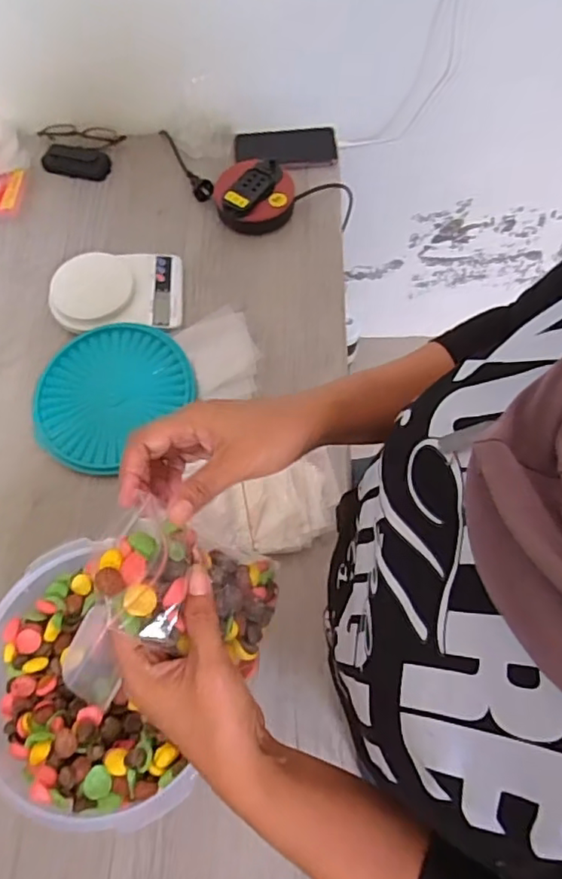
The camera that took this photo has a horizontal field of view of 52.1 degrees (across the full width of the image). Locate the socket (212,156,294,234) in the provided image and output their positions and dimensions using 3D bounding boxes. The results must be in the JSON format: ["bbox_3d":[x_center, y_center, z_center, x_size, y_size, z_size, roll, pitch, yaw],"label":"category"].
[{"bbox_3d":[-0.040,-0.371,0.872,0.120,0.046,0.116,-7,66,-2],"label":"socket"}]

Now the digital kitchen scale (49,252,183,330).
[{"bbox_3d":[-0.229,-0.219,0.809,0.174,0.039,0.143,-4,66,0],"label":"digital kitchen scale"}]

